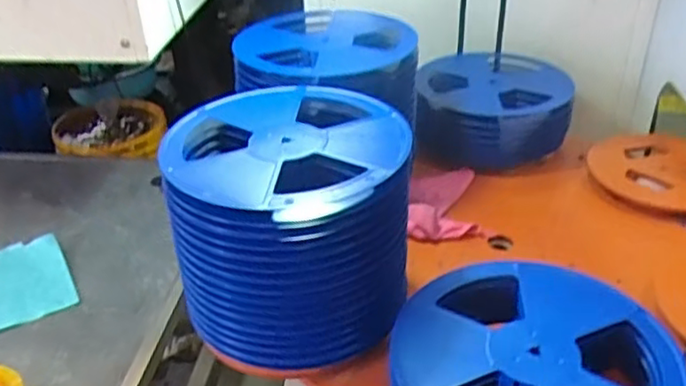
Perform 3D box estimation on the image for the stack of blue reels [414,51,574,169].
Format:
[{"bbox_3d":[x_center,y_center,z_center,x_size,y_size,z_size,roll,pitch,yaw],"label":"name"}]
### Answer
[{"bbox_3d":[0.319,-0.187,1.412,0.321,0.135,0.347,3,34,6],"label":"stack of blue reels"}]

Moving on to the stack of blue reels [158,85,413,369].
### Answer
[{"bbox_3d":[-0.071,0.029,0.927,0.310,0.238,0.326,-5,34,-6],"label":"stack of blue reels"}]

